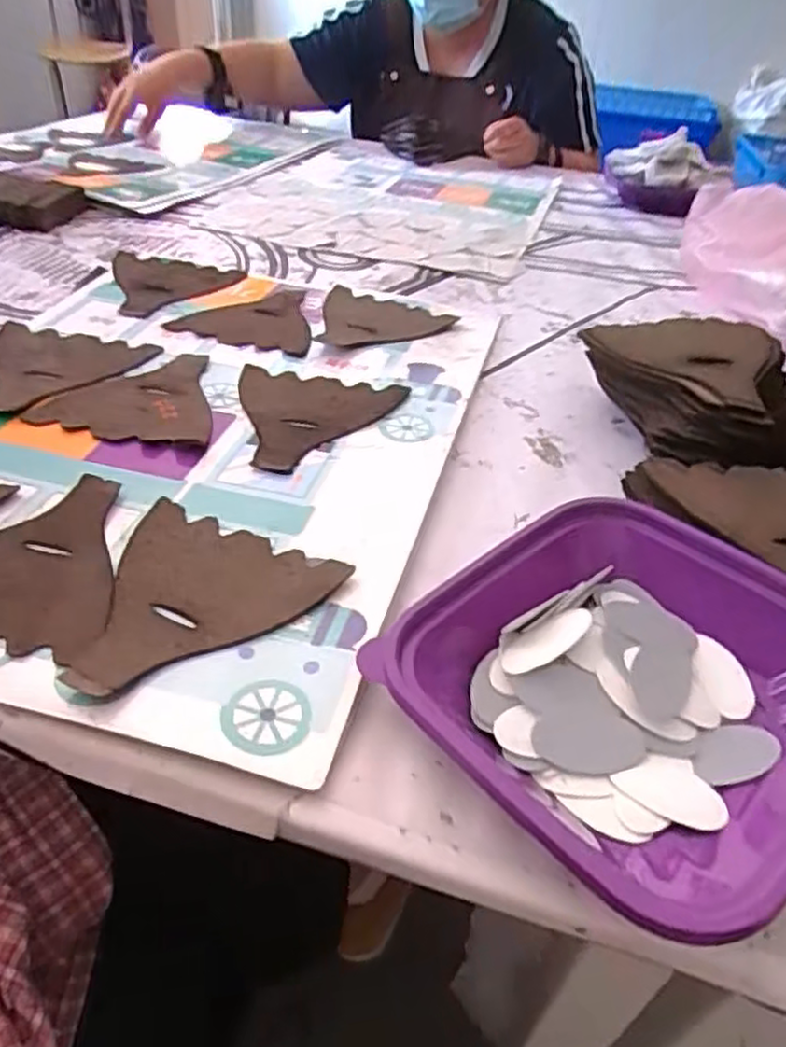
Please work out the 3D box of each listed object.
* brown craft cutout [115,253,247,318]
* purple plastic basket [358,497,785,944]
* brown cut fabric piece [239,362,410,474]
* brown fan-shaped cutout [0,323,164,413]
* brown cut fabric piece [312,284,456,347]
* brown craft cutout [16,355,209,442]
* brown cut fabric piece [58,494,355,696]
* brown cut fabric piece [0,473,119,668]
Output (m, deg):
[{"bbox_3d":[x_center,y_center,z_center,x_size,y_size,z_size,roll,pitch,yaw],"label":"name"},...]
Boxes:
[{"bbox_3d":[-0.213,-0.244,0.714,0.121,0.008,0.154,-10,42,-17],"label":"brown craft cutout"},{"bbox_3d":[0.113,0.068,0.326,0.189,0.049,0.183,-26,49,-32],"label":"purple plastic basket"},{"bbox_3d":[-0.072,-0.090,0.535,0.119,0.006,0.141,31,47,28],"label":"brown cut fabric piece"},{"bbox_3d":[-0.277,-0.130,0.562,0.122,0.004,0.136,24,43,21],"label":"brown fan-shaped cutout"},{"bbox_3d":[-0.005,-0.188,0.657,0.119,0.007,0.127,5,40,-1],"label":"brown cut fabric piece"},{"bbox_3d":[-0.190,-0.098,0.531,0.127,0.005,0.123,6,40,1],"label":"brown craft cutout"},{"bbox_3d":[-0.112,0.040,0.369,0.123,0.007,0.129,22,42,23],"label":"brown cut fabric piece"},{"bbox_3d":[-0.194,0.018,0.394,0.126,0.009,0.129,13,41,9],"label":"brown cut fabric piece"}]

